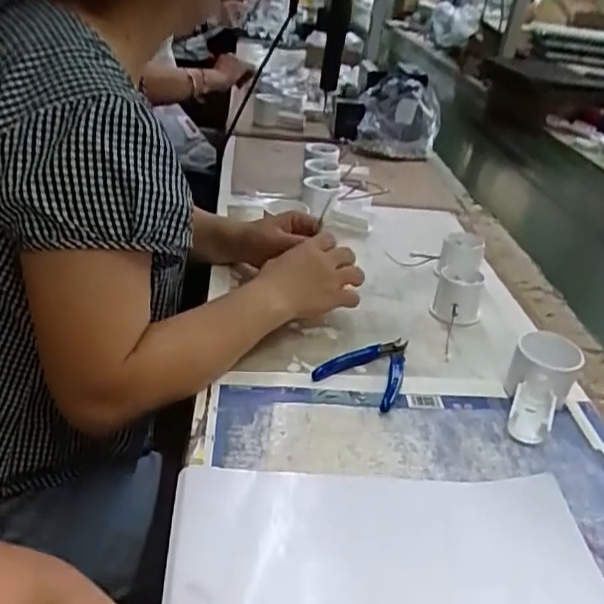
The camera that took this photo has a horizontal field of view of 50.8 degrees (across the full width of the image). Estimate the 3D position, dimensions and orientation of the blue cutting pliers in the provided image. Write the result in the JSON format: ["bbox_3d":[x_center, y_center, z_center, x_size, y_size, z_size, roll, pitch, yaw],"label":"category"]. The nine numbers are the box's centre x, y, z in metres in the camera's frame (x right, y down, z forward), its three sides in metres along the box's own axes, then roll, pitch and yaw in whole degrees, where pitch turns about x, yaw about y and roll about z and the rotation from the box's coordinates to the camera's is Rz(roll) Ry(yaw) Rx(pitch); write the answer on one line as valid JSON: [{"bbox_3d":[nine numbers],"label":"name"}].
[{"bbox_3d":[0.069,0.061,0.620,0.078,0.014,0.105,22,32,23],"label":"blue cutting pliers"}]

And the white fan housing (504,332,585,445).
[{"bbox_3d":[0.210,0.076,0.577,0.057,0.058,0.106,24,33,27],"label":"white fan housing"}]

